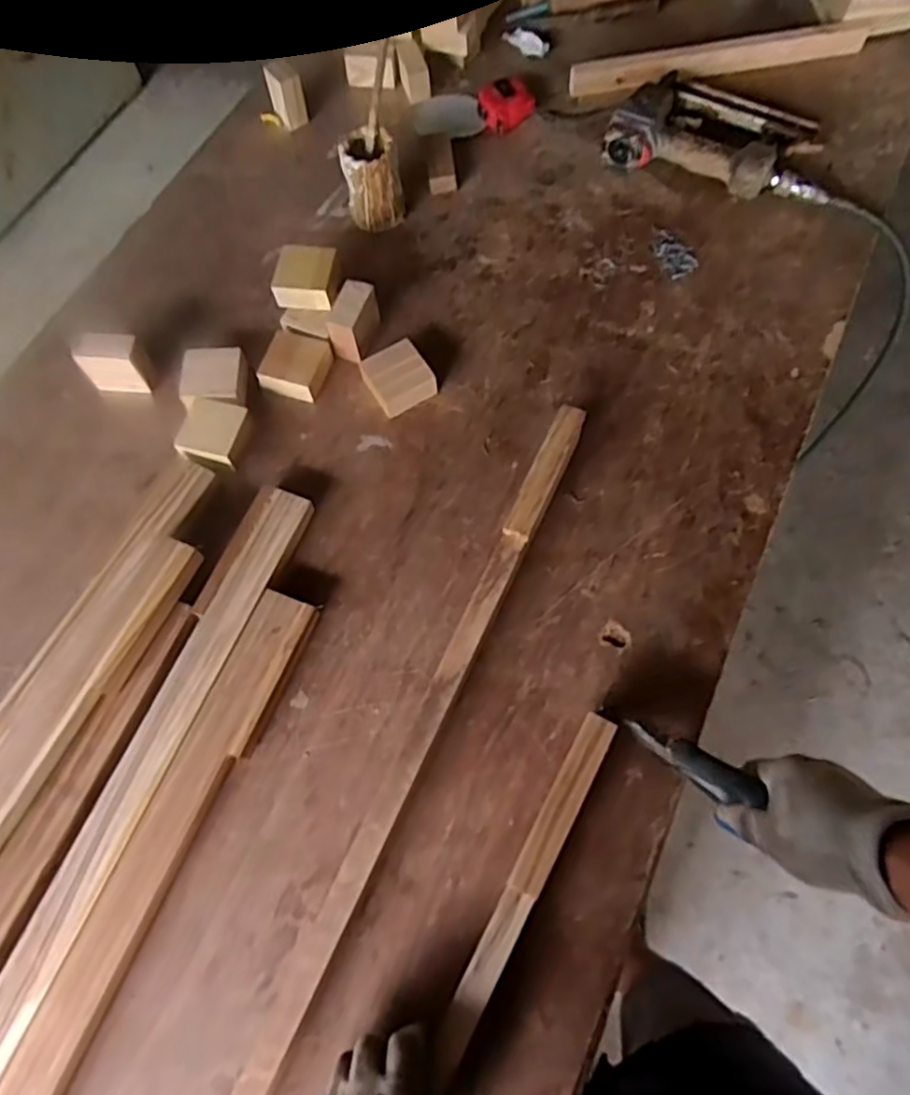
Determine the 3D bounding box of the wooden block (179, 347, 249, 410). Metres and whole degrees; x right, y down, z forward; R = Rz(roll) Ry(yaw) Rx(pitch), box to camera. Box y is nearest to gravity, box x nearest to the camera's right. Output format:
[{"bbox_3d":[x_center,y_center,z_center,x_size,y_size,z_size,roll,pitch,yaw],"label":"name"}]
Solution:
[{"bbox_3d":[-0.265,-0.183,0.748,0.068,0.034,0.074,-5,69,-1],"label":"wooden block"}]

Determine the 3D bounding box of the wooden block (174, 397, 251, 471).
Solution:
[{"bbox_3d":[-0.252,-0.118,0.710,0.063,0.029,0.062,11,69,5],"label":"wooden block"}]

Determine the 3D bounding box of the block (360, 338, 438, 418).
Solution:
[{"bbox_3d":[-0.062,-0.185,0.739,0.064,0.029,0.070,-31,71,-10],"label":"block"}]

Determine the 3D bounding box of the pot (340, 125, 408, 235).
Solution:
[{"bbox_3d":[-0.096,-0.435,0.808,0.067,0.098,0.062,0,69,1],"label":"pot"}]

